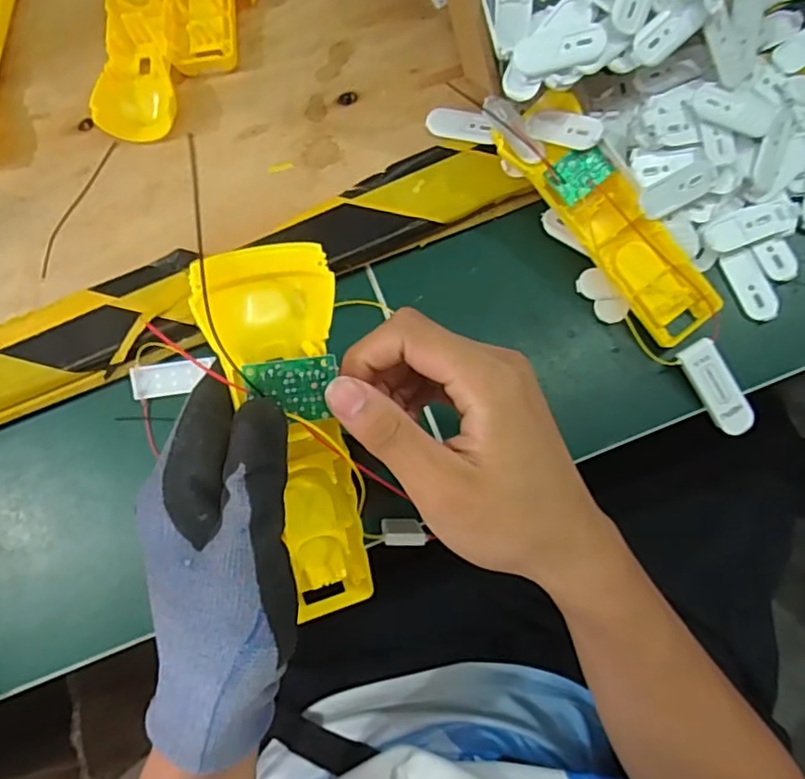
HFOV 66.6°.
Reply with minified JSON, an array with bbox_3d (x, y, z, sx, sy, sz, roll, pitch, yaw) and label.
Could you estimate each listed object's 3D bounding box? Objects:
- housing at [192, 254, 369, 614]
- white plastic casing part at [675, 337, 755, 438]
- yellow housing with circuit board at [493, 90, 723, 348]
[{"bbox_3d":[-0.044,0.027,0.253,0.050,0.029,0.165,-8,109,1],"label":"housing"},{"bbox_3d":[0.180,-0.001,0.349,0.021,0.006,0.056,-29,91,19],"label":"white plastic casing part"},{"bbox_3d":[0.119,-0.099,0.358,0.046,0.033,0.160,-35,80,-3],"label":"yellow housing with circuit board"}]

